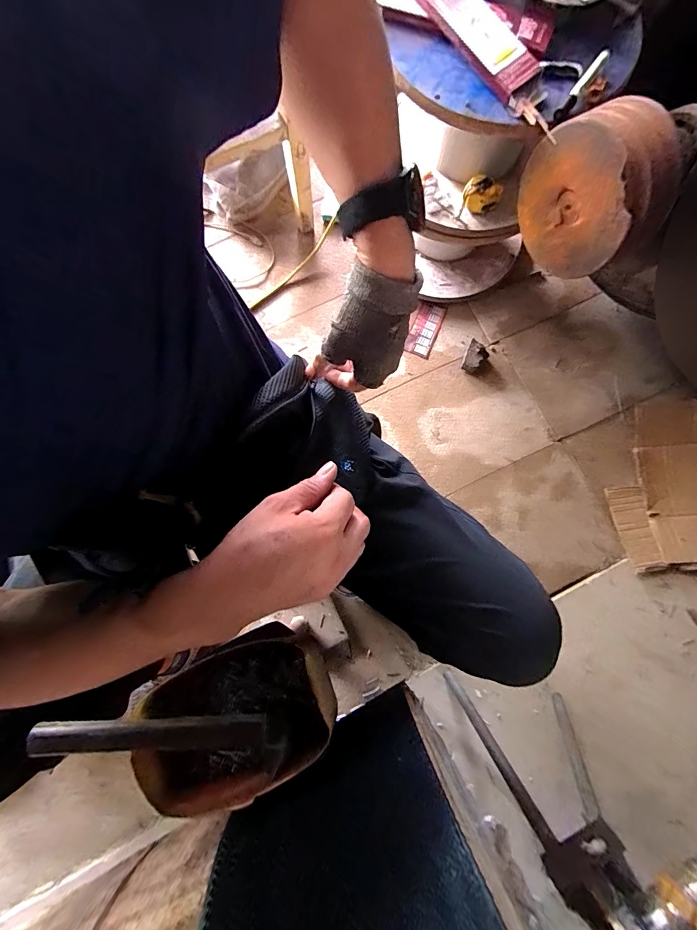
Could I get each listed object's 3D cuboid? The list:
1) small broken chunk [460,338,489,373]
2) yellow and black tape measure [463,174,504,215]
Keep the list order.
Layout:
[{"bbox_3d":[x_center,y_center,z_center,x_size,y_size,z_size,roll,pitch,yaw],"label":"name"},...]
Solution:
[{"bbox_3d":[0.319,-0.273,0.912,0.051,0.030,0.085,25,79,6],"label":"small broken chunk"},{"bbox_3d":[0.264,-0.534,0.724,0.069,0.051,0.049,25,82,5],"label":"yellow and black tape measure"}]

